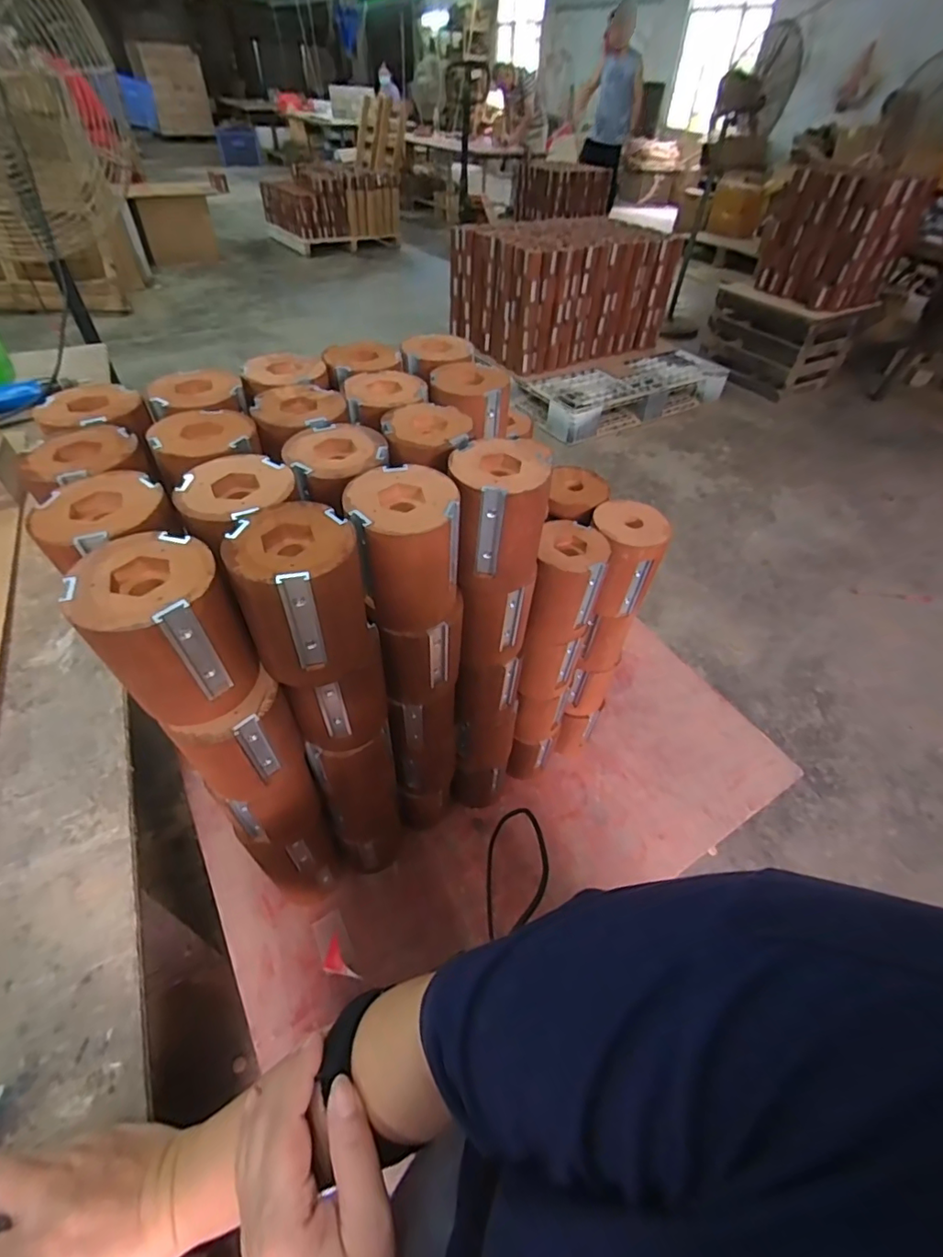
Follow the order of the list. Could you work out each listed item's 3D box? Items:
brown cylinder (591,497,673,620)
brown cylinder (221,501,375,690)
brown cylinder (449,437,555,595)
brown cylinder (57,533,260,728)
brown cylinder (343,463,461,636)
[{"bbox_3d":[0.159,-0.072,0.549,0.076,0.098,0.078,14,48,9],"label":"brown cylinder"},{"bbox_3d":[-0.112,-0.021,0.351,0.076,0.100,0.074,-7,48,-10],"label":"brown cylinder"},{"bbox_3d":[0.021,-0.090,0.420,0.075,0.101,0.071,-1,47,-4],"label":"brown cylinder"},{"bbox_3d":[-0.191,0.004,0.323,0.081,0.098,0.078,-31,56,-28],"label":"brown cylinder"},{"bbox_3d":[-0.048,-0.056,0.384,0.076,0.100,0.072,2,47,-2],"label":"brown cylinder"}]

